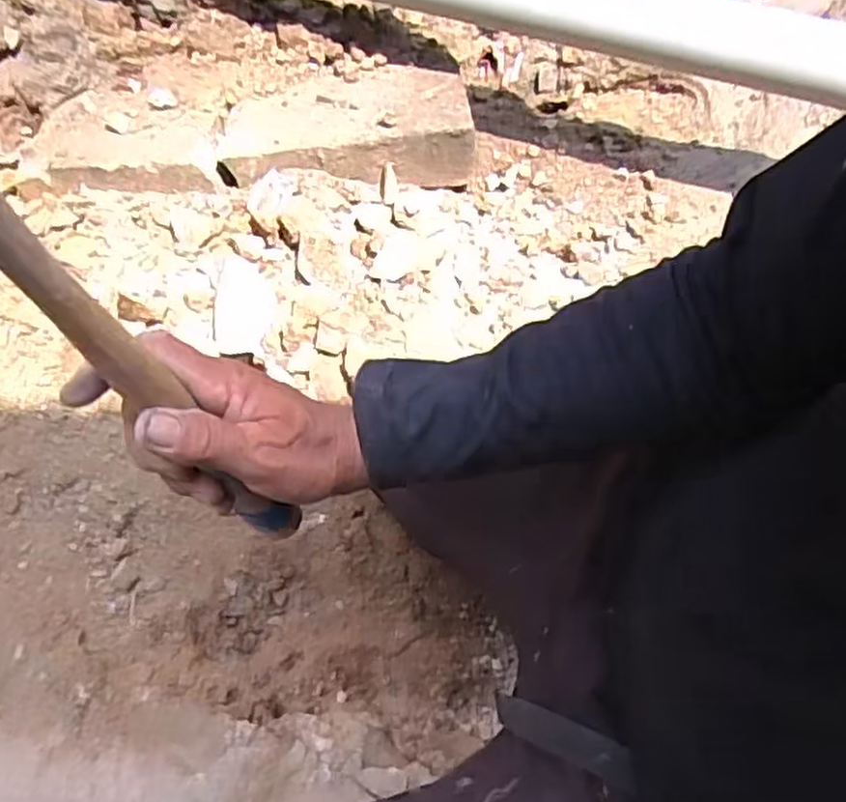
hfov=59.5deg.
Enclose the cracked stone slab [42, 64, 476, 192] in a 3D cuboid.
[{"bbox_3d":[-0.222,-0.366,1.019,0.571,0.068,0.151,-8,63,0],"label":"cracked stone slab"}]

